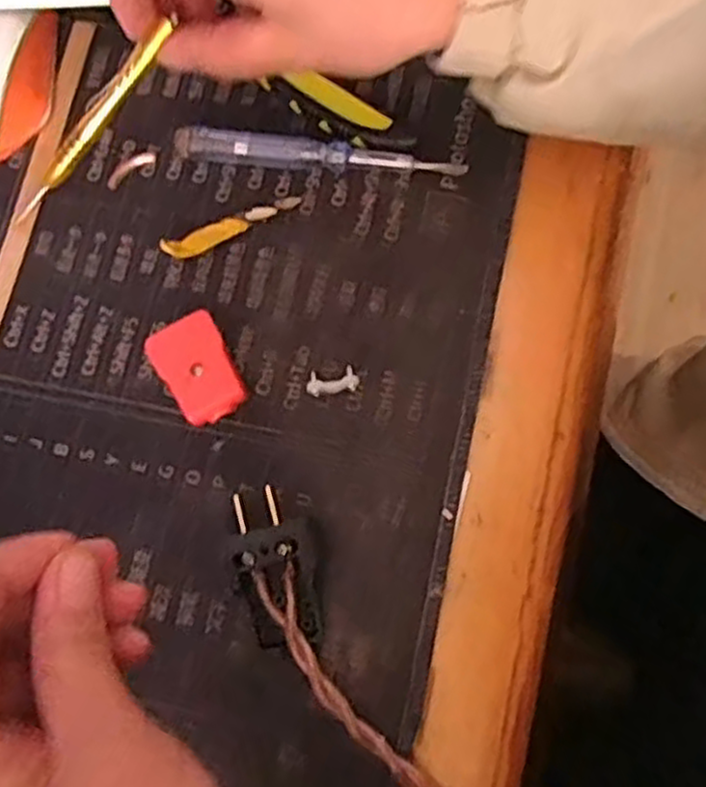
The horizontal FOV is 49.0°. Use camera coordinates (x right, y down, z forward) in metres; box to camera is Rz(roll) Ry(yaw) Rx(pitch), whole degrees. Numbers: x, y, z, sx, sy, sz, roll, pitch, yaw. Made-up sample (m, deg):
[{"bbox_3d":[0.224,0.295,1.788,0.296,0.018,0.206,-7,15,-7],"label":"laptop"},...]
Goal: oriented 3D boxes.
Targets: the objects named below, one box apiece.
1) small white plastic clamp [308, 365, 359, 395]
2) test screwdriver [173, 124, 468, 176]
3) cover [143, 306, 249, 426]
[{"bbox_3d":[-0.008,-0.005,0.313,0.021,0.005,0.010,-11,77,2],"label":"small white plastic clamp"},{"bbox_3d":[-0.015,-0.101,0.331,0.122,0.010,0.013,8,78,7],"label":"test screwdriver"},{"bbox_3d":[-0.062,-0.009,0.314,0.029,0.016,0.040,-29,77,-2],"label":"cover"}]

